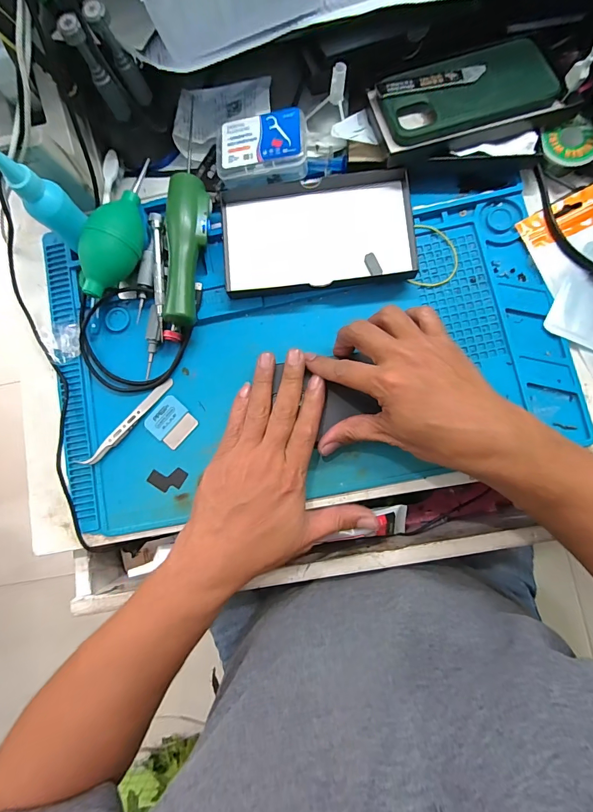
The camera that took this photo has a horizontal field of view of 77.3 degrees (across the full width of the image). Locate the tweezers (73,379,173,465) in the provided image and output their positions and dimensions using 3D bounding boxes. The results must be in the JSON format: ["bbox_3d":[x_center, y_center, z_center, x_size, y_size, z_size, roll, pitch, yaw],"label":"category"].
[{"bbox_3d":[-0.162,0.017,0.353,0.013,0.009,0.114,43,88,8],"label":"tweezers"}]

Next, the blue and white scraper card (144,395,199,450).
[{"bbox_3d":[-0.119,0.016,0.354,0.041,0.004,0.038,40,87,8],"label":"blue and white scraper card"}]

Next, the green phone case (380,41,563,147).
[{"bbox_3d":[0.155,-0.280,0.334,0.148,0.006,0.065,-18,82,2],"label":"green phone case"}]

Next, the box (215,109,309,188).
[{"bbox_3d":[-0.032,-0.237,0.347,0.082,0.029,0.055,-6,83,4],"label":"box"}]

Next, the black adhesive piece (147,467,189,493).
[{"bbox_3d":[-0.122,0.068,0.350,0.032,0.004,0.026,29,81,7],"label":"black adhesive piece"}]

